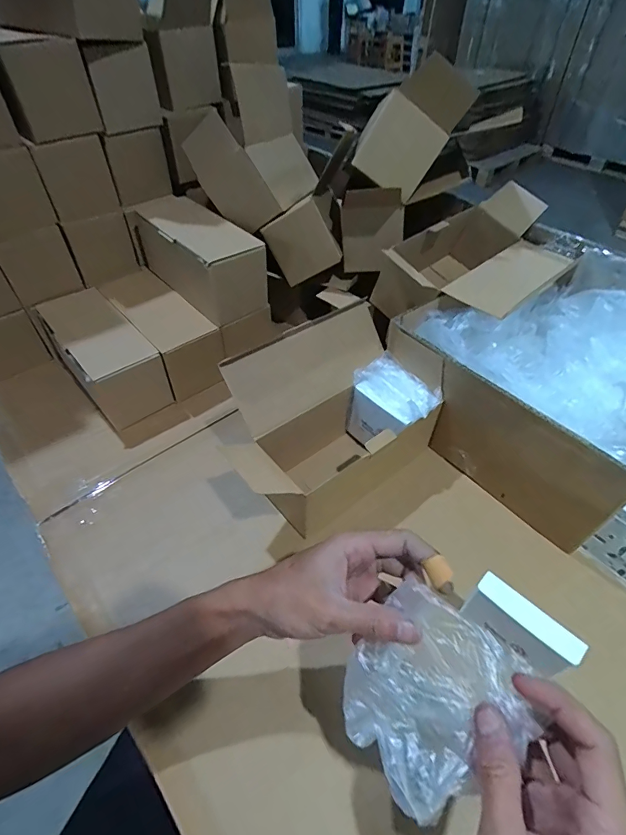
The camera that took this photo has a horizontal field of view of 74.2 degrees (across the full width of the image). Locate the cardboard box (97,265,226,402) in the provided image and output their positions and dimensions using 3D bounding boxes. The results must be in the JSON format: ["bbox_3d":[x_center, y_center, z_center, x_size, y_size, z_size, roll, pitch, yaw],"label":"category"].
[{"bbox_3d":[-0.236,-0.135,0.646,0.086,0.098,0.213,-30,53,-31],"label":"cardboard box"}]

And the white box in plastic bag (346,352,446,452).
[{"bbox_3d":[0.097,-0.007,0.525,0.076,0.095,0.100,-25,51,-28],"label":"white box in plastic bag"}]

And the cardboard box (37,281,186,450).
[{"bbox_3d":[-0.307,-0.090,0.604,0.099,0.096,0.203,-31,54,-32],"label":"cardboard box"}]

